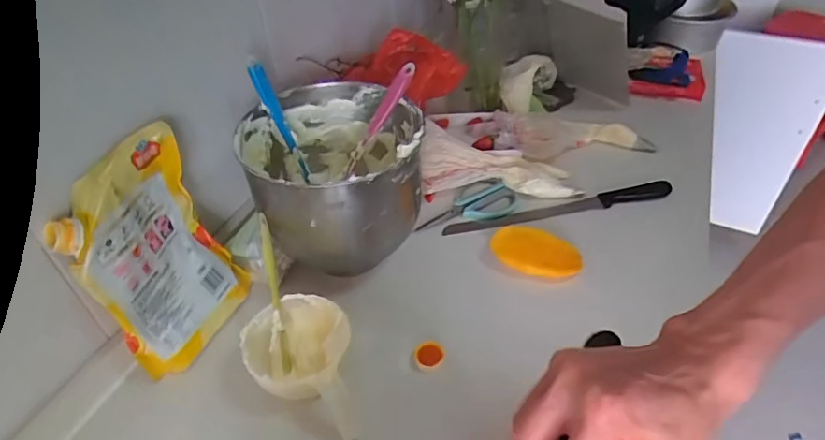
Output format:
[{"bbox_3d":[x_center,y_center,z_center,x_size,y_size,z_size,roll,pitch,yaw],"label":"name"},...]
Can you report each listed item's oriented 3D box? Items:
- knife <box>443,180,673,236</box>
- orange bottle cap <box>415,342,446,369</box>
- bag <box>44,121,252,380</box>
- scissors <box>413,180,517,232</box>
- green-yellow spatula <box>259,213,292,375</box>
[{"bbox_3d":[0.230,-0.020,0.837,0.369,0.021,0.028,-10,43,-8],"label":"knife"},{"bbox_3d":[0.021,0.160,0.635,0.035,0.010,0.029,-22,46,-20],"label":"orange bottle cap"},{"bbox_3d":[-0.290,0.041,0.612,0.028,0.250,0.164,-1,36,27],"label":"bag"},{"bbox_3d":[0.080,-0.025,0.845,0.164,0.017,0.082,-12,43,-10],"label":"scissors"},{"bbox_3d":[-0.162,0.084,0.616,0.017,0.017,0.186,-9,84,-7],"label":"green-yellow spatula"}]

